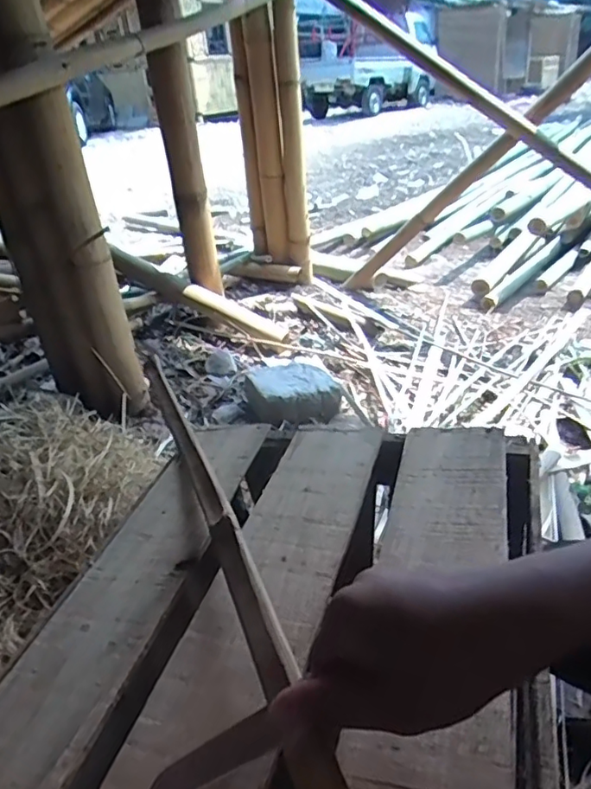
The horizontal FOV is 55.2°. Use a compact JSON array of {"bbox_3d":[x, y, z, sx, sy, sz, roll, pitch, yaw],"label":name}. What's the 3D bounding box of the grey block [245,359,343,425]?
[{"bbox_3d":[-0.011,-0.010,1.428,0.224,0.074,0.205,-8,29,-5],"label":"grey block"}]

